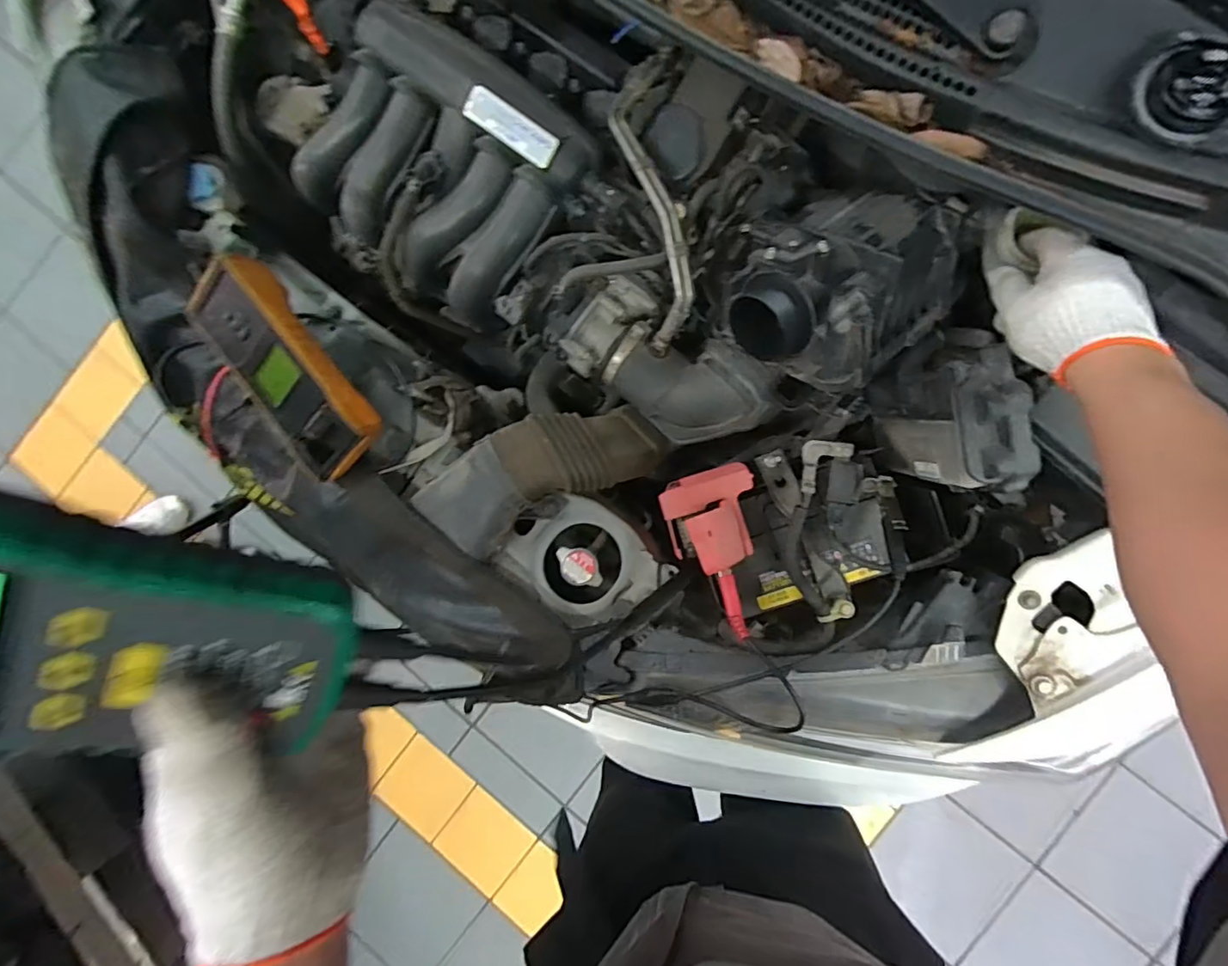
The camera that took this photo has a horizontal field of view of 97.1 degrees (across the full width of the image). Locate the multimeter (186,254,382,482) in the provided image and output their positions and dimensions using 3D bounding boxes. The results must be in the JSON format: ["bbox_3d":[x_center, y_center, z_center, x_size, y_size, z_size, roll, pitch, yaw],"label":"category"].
[{"bbox_3d":[-0.365,-0.120,0.598,0.123,0.048,0.246,-40,93,23],"label":"multimeter"}]

